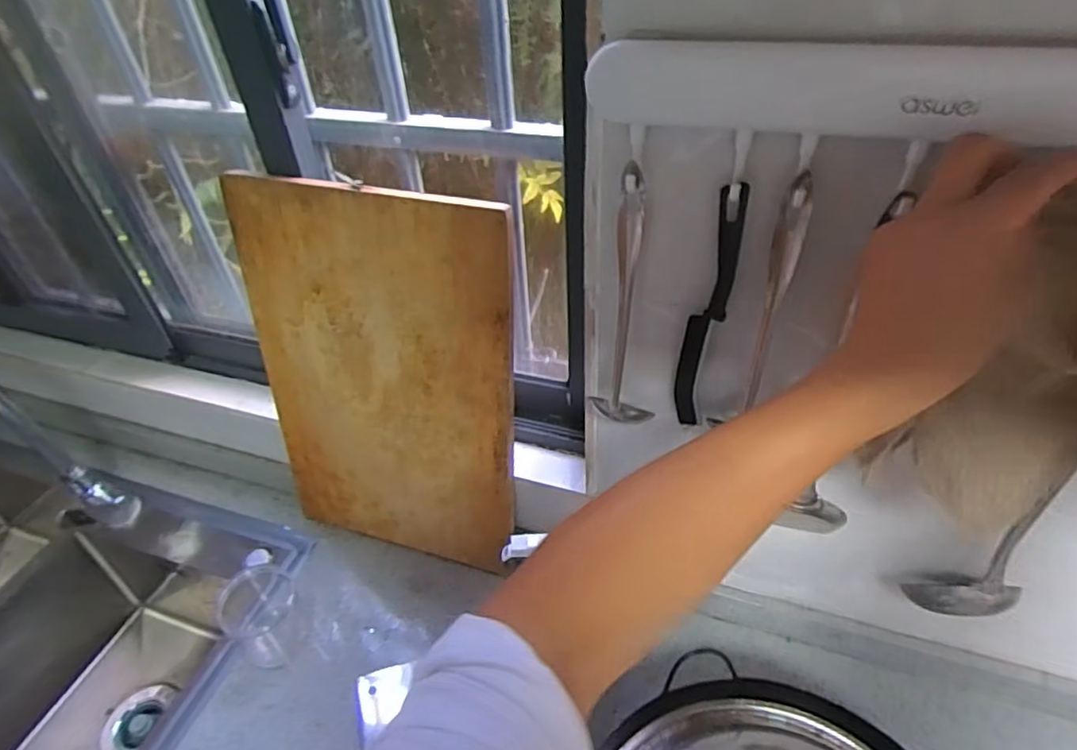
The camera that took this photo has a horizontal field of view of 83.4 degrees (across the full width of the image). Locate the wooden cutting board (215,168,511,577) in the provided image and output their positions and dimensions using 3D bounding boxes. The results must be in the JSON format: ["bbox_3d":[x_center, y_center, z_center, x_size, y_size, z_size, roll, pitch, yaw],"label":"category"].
[{"bbox_3d":[-0.173,0.025,0.694,0.307,0.467,0.015,8,31,12],"label":"wooden cutting board"}]

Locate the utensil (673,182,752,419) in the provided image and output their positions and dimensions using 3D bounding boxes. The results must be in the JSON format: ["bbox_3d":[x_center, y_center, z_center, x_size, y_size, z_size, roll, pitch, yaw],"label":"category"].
[{"bbox_3d":[0.131,-0.045,0.470,0.032,0.217,0.015,3,42,8],"label":"utensil"}]

